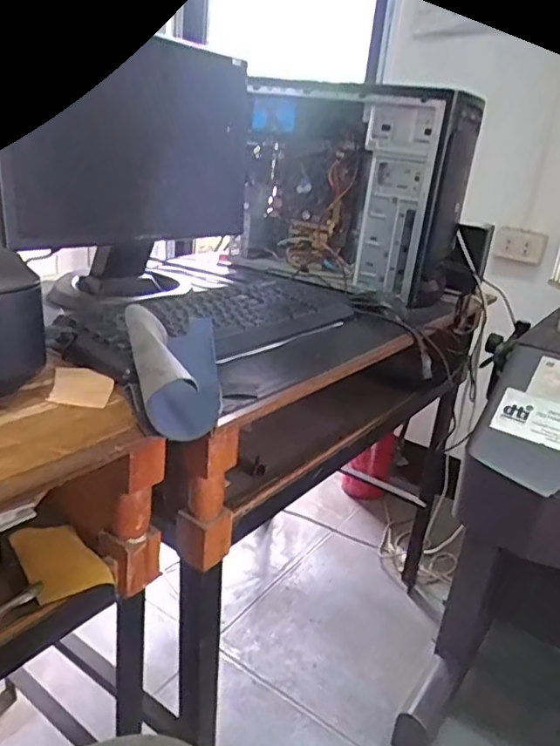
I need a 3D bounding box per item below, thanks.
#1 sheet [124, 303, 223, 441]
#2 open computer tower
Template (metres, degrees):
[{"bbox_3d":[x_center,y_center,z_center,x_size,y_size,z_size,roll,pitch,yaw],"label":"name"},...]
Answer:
[{"bbox_3d":[-0.105,-0.010,0.591,0.095,0.065,0.188,-1,23,-15],"label":"sheet"},{"bbox_3d":[0.123,-0.348,1.108,0.435,0.342,0.163,17,24,25],"label":"open computer tower"}]

